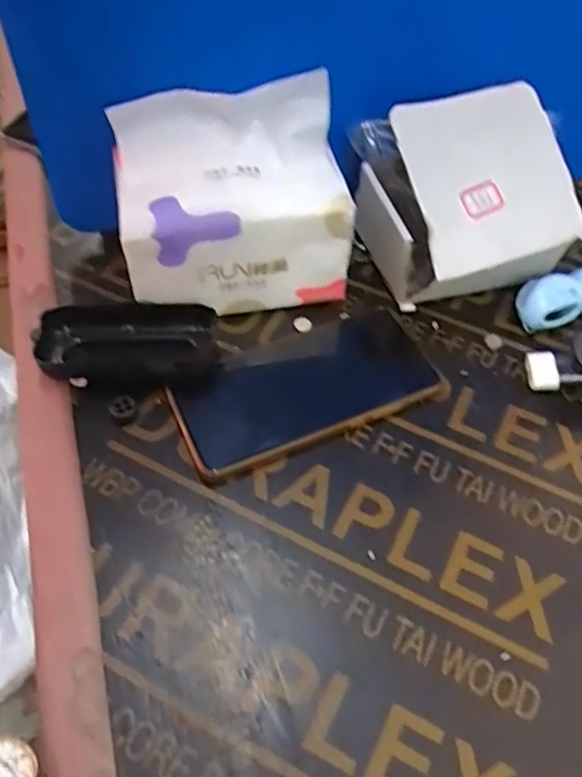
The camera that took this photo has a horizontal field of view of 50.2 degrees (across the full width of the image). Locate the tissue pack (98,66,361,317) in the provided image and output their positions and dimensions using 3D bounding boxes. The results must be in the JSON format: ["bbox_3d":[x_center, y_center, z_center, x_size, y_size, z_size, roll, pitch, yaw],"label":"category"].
[{"bbox_3d":[-0.036,-0.116,0.402,0.141,0.124,0.083,-7,53,-7],"label":"tissue pack"}]

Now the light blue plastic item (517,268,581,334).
[{"bbox_3d":[0.189,-0.063,0.433,0.069,0.031,0.031,-15,55,-13],"label":"light blue plastic item"}]

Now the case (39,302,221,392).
[{"bbox_3d":[-0.102,-0.027,0.392,0.104,0.027,0.050,-5,53,-6],"label":"case"}]

